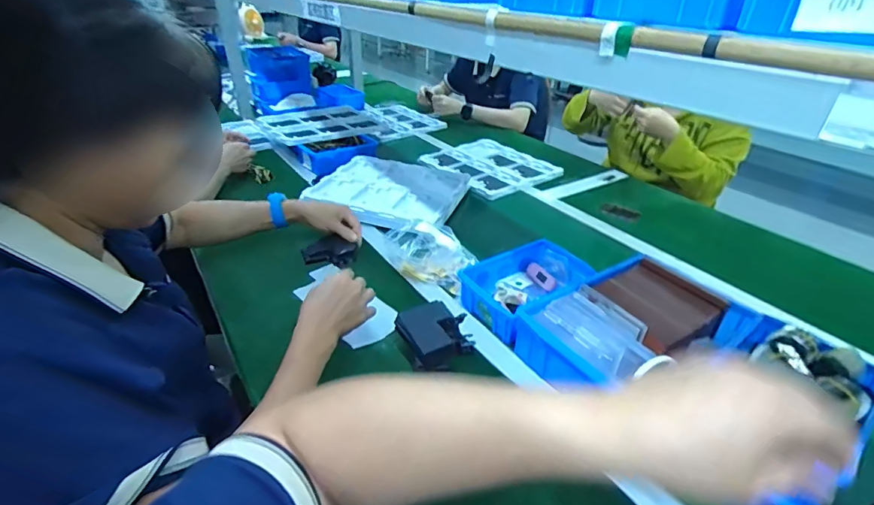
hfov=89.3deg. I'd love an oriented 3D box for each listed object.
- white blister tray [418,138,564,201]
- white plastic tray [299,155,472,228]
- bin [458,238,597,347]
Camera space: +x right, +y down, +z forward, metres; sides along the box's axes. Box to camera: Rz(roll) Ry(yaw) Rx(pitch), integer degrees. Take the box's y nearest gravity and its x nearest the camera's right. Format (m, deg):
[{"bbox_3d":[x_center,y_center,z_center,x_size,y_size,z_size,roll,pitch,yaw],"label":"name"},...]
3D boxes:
[{"bbox_3d":[0.147,-0.245,1.253,0.290,0.030,0.312,-25,41,-35],"label":"white blister tray"},{"bbox_3d":[-0.112,-0.158,1.045,0.329,0.023,0.337,12,34,14],"label":"white plastic tray"},{"bbox_3d":[0.152,0.052,0.719,0.197,0.065,0.144,-19,38,-29],"label":"bin"}]

